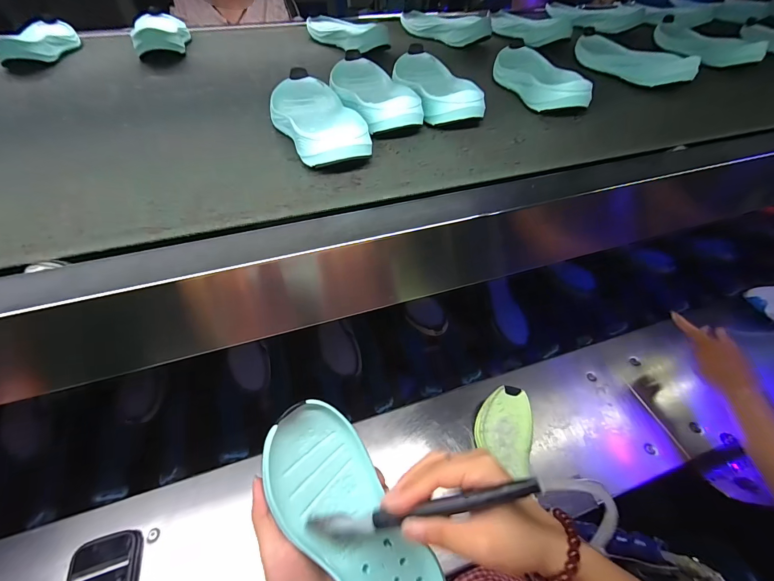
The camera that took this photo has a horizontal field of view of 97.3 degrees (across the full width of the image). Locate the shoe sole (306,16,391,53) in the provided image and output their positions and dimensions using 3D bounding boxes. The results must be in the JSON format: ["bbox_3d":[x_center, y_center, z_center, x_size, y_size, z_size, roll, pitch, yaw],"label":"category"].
[{"bbox_3d":[-0.085,-0.511,0.675,0.084,0.046,0.223,-25,54,-22],"label":"shoe sole"}]

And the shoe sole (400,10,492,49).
[{"bbox_3d":[0.118,-0.553,0.708,0.077,0.043,0.237,-23,53,-20],"label":"shoe sole"}]

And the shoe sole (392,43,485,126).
[{"bbox_3d":[0.062,-0.294,0.483,0.083,0.038,0.228,-6,49,-7],"label":"shoe sole"}]

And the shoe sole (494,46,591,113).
[{"bbox_3d":[0.226,-0.332,0.519,0.083,0.036,0.227,-6,52,-3],"label":"shoe sole"}]

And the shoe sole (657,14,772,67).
[{"bbox_3d":[0.604,-0.496,0.663,0.087,0.033,0.252,-1,52,1],"label":"shoe sole"}]

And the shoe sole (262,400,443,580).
[{"bbox_3d":[-0.028,0.182,0.270,0.077,0.024,0.191,-33,86,-26],"label":"shoe sole"}]

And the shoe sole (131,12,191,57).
[{"bbox_3d":[-0.426,-0.493,0.642,0.085,0.043,0.226,-16,51,-15],"label":"shoe sole"}]

